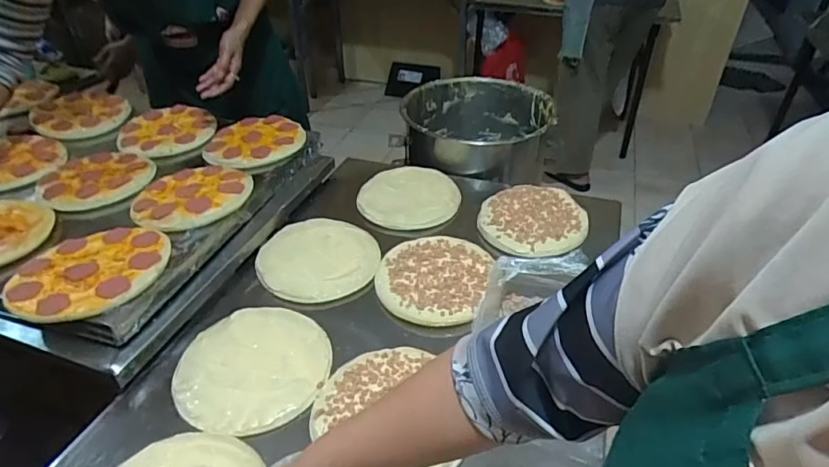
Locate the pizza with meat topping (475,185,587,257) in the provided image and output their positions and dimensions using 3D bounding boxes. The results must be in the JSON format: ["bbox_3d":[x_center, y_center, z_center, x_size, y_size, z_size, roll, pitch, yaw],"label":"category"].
[{"bbox_3d":[0.220,-0.032,0.934,0.189,0.023,0.187,9,37,13],"label":"pizza with meat topping"}]

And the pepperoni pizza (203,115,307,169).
[{"bbox_3d":[-0.329,-0.186,1.020,0.179,0.019,0.193,-2,42,2],"label":"pepperoni pizza"}]

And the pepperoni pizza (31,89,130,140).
[{"bbox_3d":[-0.740,-0.268,1.115,0.180,0.034,0.200,-27,44,-32],"label":"pepperoni pizza"}]

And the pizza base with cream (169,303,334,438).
[{"bbox_3d":[-0.214,0.175,0.679,0.182,0.028,0.193,0,36,0],"label":"pizza base with cream"}]

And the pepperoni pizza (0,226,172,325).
[{"bbox_3d":[-0.454,0.052,0.714,0.194,0.029,0.179,-9,37,-12],"label":"pepperoni pizza"}]

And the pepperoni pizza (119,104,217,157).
[{"bbox_3d":[-0.534,-0.231,1.075,0.187,0.020,0.202,-23,42,-28],"label":"pepperoni pizza"}]

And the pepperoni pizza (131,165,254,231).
[{"bbox_3d":[-0.380,-0.069,0.862,0.190,0.019,0.179,0,36,0],"label":"pepperoni pizza"}]

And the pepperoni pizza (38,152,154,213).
[{"bbox_3d":[-0.586,-0.101,0.926,0.175,0.024,0.171,-6,36,-8],"label":"pepperoni pizza"}]

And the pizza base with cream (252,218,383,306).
[{"bbox_3d":[-0.162,0.034,0.853,0.193,0.020,0.195,2,36,3],"label":"pizza base with cream"}]

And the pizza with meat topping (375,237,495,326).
[{"bbox_3d":[0.030,0.073,0.824,0.175,0.031,0.180,0,36,0],"label":"pizza with meat topping"}]

